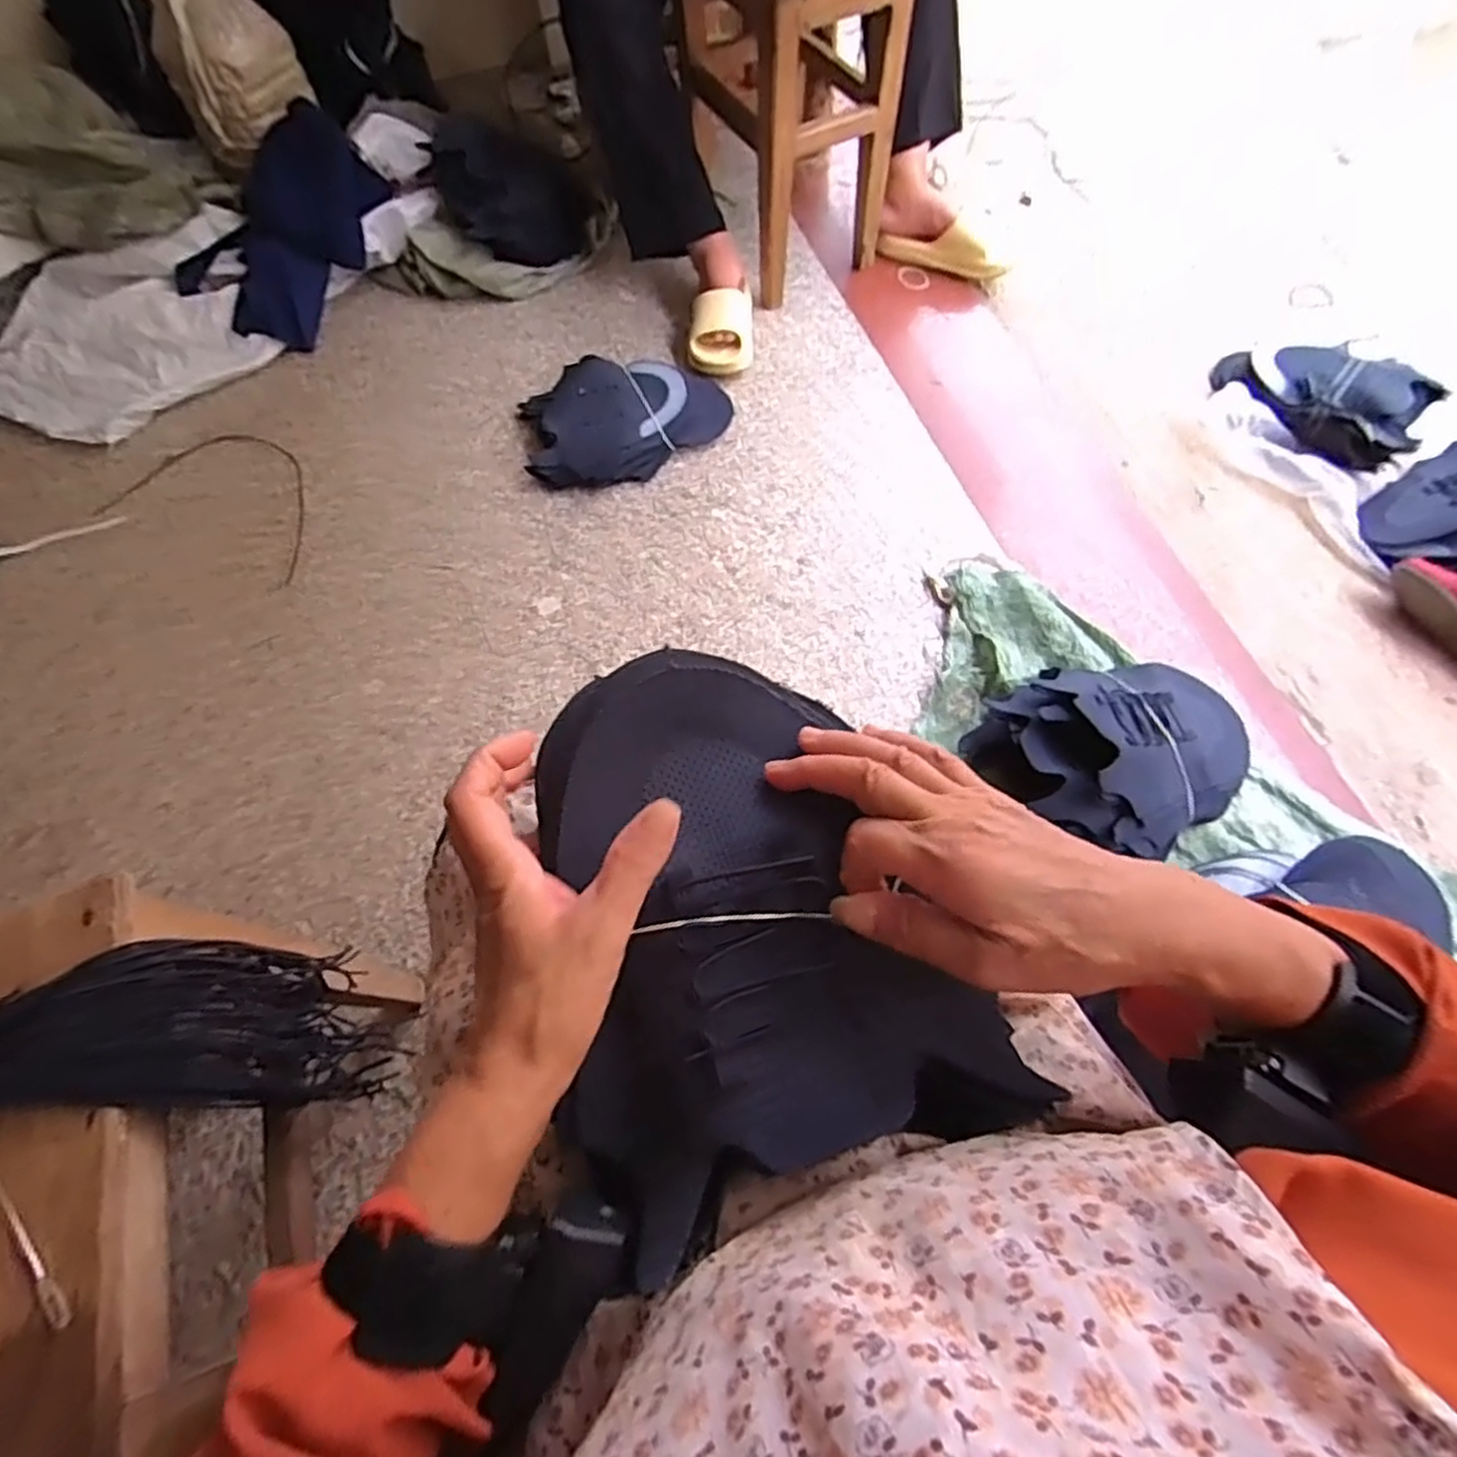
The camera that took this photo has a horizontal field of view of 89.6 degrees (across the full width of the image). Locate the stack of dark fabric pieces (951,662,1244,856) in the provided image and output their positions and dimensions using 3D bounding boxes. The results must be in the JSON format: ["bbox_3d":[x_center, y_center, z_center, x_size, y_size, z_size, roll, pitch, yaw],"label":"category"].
[{"bbox_3d":[0.444,0.015,0.835,0.279,0.110,0.239,-35,68,-13],"label":"stack of dark fabric pieces"}]

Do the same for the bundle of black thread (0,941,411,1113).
[{"bbox_3d":[-0.414,0.225,0.482,0.264,0.208,0.118,-17,65,-4],"label":"bundle of black thread"}]

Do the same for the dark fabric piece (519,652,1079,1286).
[{"bbox_3d":[0.001,0.085,0.337,0.191,0.054,0.243,-19,65,-10],"label":"dark fabric piece"}]

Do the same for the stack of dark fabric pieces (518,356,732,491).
[{"bbox_3d":[-0.158,-0.474,1.120,0.321,0.060,0.202,-7,64,0],"label":"stack of dark fabric pieces"}]

